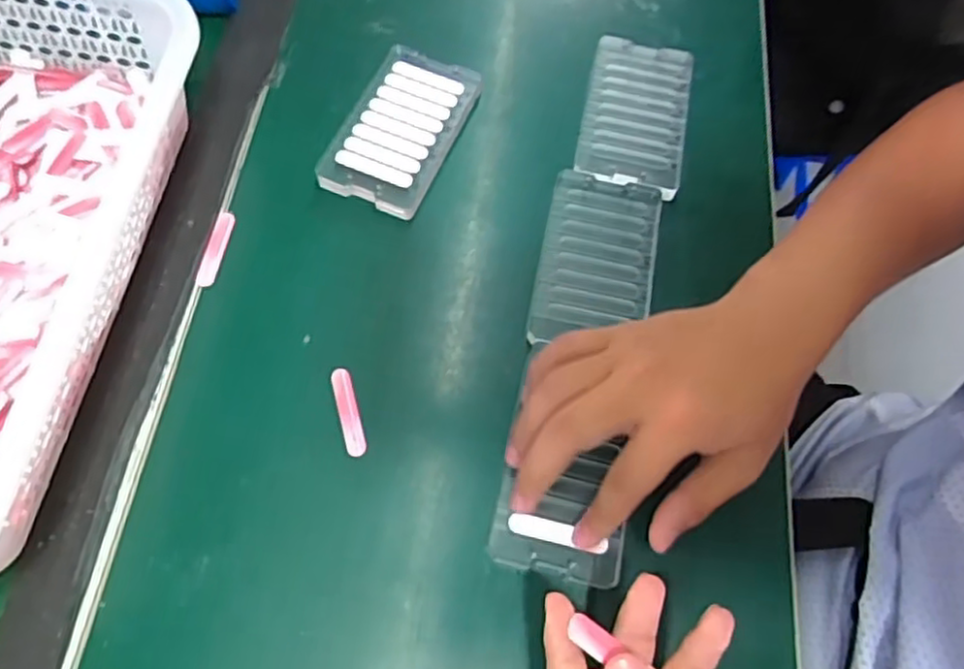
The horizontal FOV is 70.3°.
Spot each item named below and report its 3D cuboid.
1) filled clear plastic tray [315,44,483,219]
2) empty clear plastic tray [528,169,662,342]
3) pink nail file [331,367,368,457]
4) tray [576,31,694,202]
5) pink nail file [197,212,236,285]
[{"bbox_3d":[-0.053,-0.138,0.455,0.070,0.013,0.123,21,67,7],"label":"filled clear plastic tray"},{"bbox_3d":[0.071,-0.046,0.421,0.067,0.010,0.117,12,66,3],"label":"empty clear plastic tray"},{"bbox_3d":[-0.074,0.042,0.379,0.011,0.004,0.051,-15,68,-8],"label":"pink nail file"},{"bbox_3d":[0.106,-0.151,0.475,0.068,0.021,0.125,12,66,3],"label":"tray"},{"bbox_3d":[-0.162,-0.053,0.416,0.011,0.004,0.051,9,66,2],"label":"pink nail file"}]

